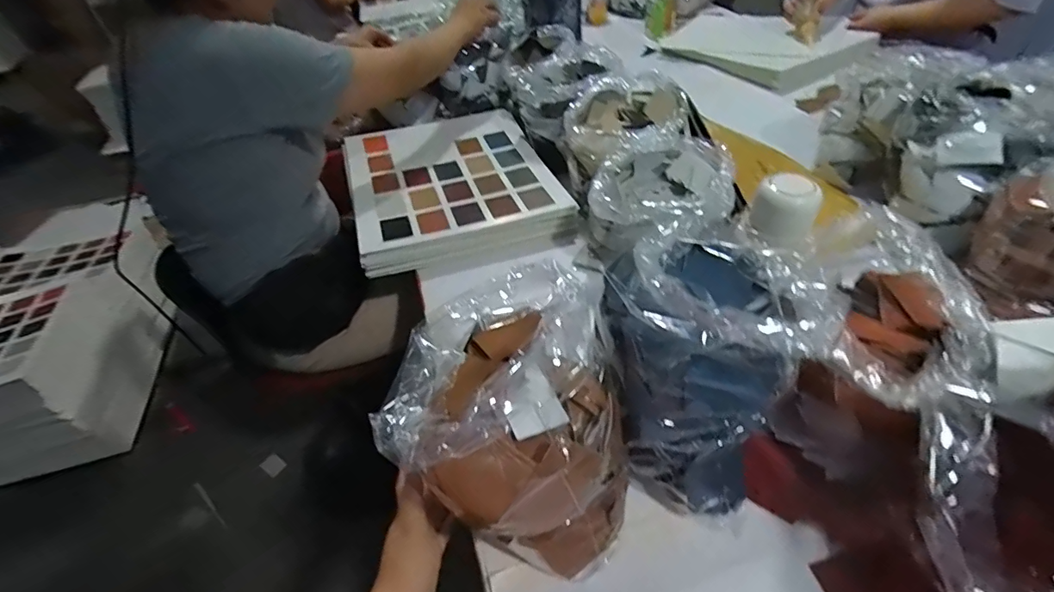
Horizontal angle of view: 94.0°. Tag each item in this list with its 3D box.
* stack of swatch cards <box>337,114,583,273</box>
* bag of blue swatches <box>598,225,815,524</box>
[{"bbox_3d":[-0.148,-0.232,0.938,0.359,0.050,0.473,-17,45,-10],"label":"stack of swatch cards"},{"bbox_3d":[0.155,0.052,0.478,0.164,0.218,0.222,6,46,13],"label":"bag of blue swatches"}]

